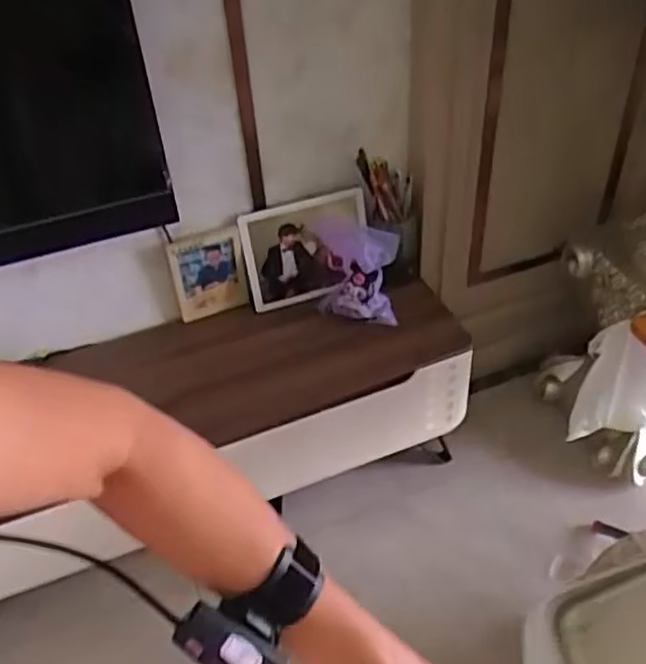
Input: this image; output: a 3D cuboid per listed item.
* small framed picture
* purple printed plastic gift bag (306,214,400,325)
[{"bbox_3d":[-0.247,-0.123,1.519,0.156,0.189,0.031,-12,34,-6],"label":"small framed picture"},{"bbox_3d":[0.064,-0.128,1.510,0.176,0.210,0.116,10,44,16],"label":"purple printed plastic gift bag"}]

